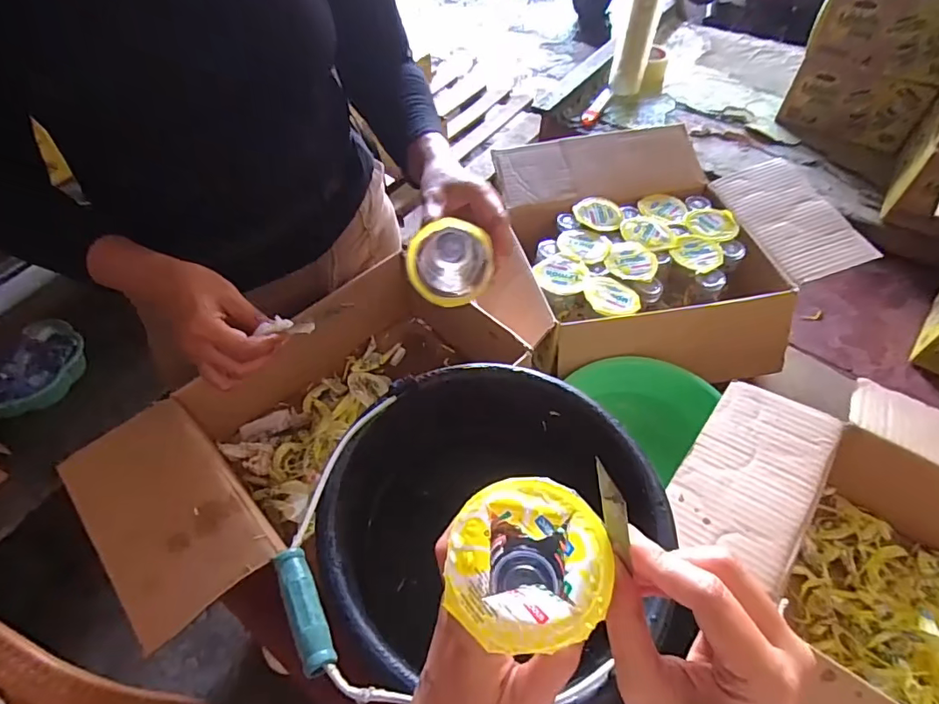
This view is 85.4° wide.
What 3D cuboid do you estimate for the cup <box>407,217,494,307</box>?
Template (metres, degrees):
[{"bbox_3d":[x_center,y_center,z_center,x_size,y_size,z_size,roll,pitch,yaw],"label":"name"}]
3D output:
[{"bbox_3d":[-0.018,-0.090,0.504,0.072,0.074,0.119,-1,15,0],"label":"cup"}]

